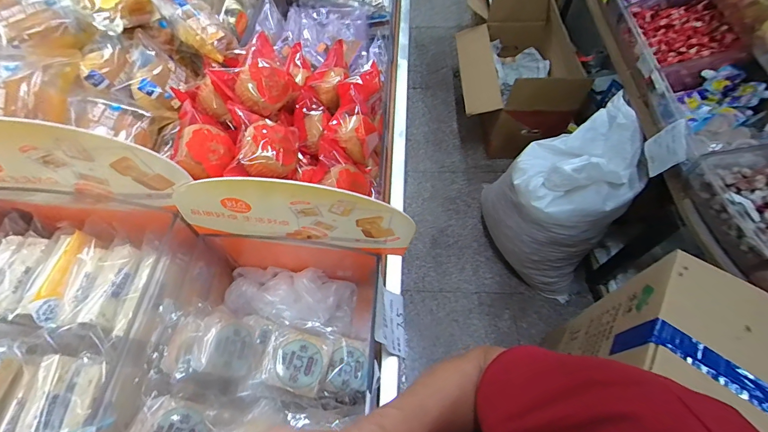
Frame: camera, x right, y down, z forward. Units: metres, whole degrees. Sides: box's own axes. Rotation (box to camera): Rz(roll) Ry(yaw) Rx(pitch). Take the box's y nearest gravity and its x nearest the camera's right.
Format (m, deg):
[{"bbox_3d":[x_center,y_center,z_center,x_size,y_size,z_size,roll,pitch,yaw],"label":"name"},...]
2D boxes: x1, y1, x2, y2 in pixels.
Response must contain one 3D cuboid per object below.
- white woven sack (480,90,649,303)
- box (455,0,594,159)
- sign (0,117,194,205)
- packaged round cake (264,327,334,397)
[{"bbox_3d":[0.604,-0.068,1.306,0.431,0.577,0.453,24,63,16],"label":"white woven sack"},{"bbox_3d":[0.607,-0.669,1.753,0.516,0.511,0.655,-3,59,1],"label":"box"},{"bbox_3d":[-0.356,-0.055,0.387,0.277,0.123,0.008,2,60,3],"label":"sign"},{"bbox_3d":[-0.109,0.180,0.452,0.073,0.028,0.073,21,50,-4],"label":"packaged round cake"}]

